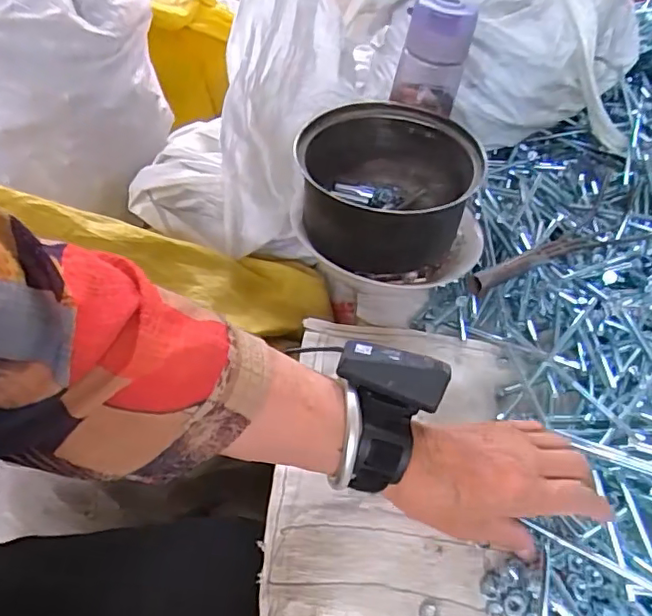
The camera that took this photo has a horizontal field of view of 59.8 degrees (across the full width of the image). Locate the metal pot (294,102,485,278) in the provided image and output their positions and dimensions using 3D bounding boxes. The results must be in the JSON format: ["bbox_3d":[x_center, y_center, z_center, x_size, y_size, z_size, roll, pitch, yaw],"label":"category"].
[{"bbox_3d":[0.056,-0.116,0.556,0.166,0.092,0.158,4,47,-4],"label":"metal pot"}]

